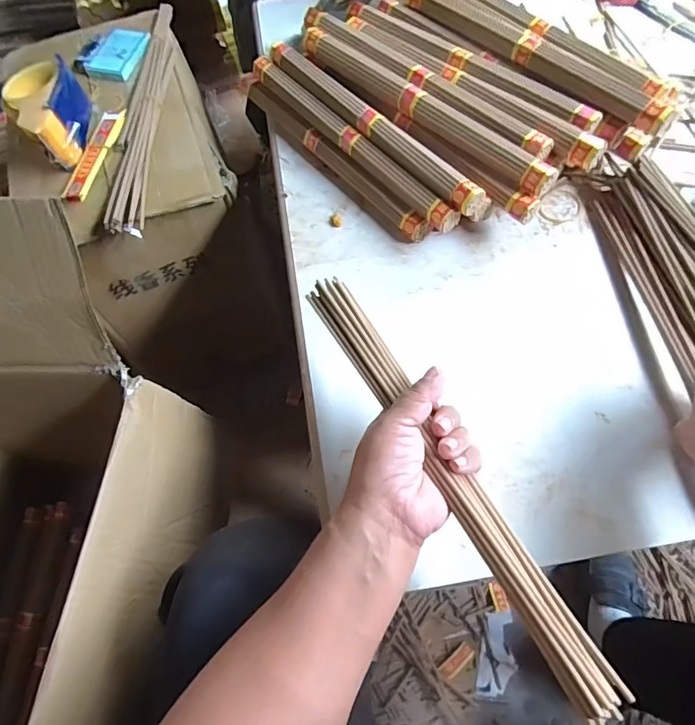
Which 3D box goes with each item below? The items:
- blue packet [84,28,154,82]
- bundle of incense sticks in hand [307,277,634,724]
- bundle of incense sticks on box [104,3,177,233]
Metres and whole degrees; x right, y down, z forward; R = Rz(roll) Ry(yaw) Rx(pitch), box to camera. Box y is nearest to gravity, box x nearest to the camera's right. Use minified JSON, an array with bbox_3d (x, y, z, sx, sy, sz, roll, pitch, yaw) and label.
[{"bbox_3d":[-0.330,-0.445,0.686,0.072,0.017,0.094,13,65,10],"label":"blue packet"},{"bbox_3d":[0.057,0.059,0.317,0.028,0.013,0.319,-27,62,-10],"label":"bundle of incense sticks in hand"},{"bbox_3d":[-0.270,-0.353,0.645,0.046,0.022,0.453,-4,63,1],"label":"bundle of incense sticks on box"}]

